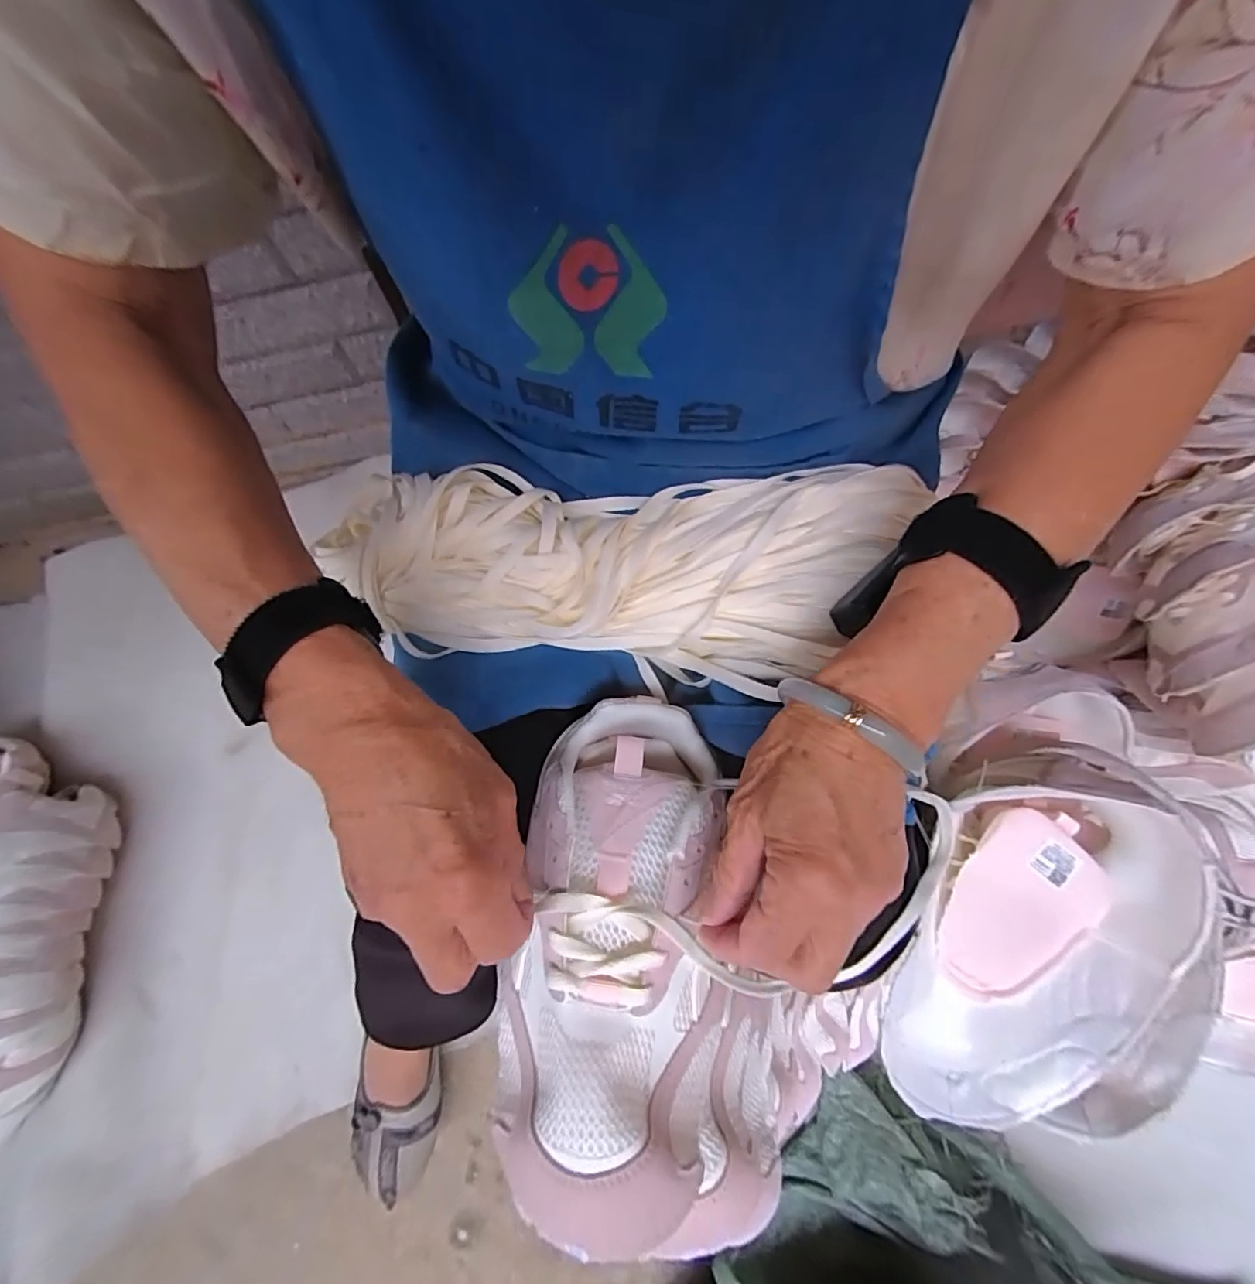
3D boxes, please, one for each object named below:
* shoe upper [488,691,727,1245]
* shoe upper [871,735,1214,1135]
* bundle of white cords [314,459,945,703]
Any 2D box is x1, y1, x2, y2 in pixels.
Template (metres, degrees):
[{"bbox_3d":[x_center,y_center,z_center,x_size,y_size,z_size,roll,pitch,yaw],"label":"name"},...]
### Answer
[{"bbox_3d":[-0.006,0.140,0.283,0.100,0.054,0.231,6,60,2],"label":"shoe upper"},{"bbox_3d":[0.254,0.181,0.341,0.159,0.092,0.230,19,75,8],"label":"shoe upper"},{"bbox_3d":[0.008,-0.040,0.327,0.339,0.042,0.133,-1,73,2],"label":"bundle of white cords"}]

